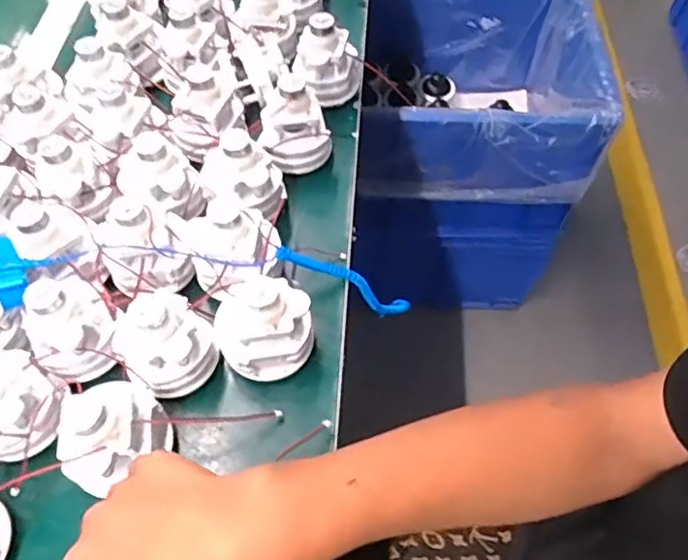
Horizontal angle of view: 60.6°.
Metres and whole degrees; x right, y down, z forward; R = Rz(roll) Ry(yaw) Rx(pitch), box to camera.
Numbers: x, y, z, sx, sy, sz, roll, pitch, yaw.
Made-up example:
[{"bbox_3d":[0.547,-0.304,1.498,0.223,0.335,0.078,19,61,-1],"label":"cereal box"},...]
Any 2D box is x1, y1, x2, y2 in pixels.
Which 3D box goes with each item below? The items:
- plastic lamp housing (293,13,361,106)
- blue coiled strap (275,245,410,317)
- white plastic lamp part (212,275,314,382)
[{"bbox_3d":[-0.017,-0.221,0.589,0.066,0.082,0.051,1,58,0],"label":"plastic lamp housing"},{"bbox_3d":[0.009,0.005,0.535,0.032,0.183,0.020,-32,56,20],"label":"blue coiled strap"},{"bbox_3d":[-0.059,0.034,0.439,0.072,0.082,0.059,-20,60,-13],"label":"white plastic lamp part"}]

